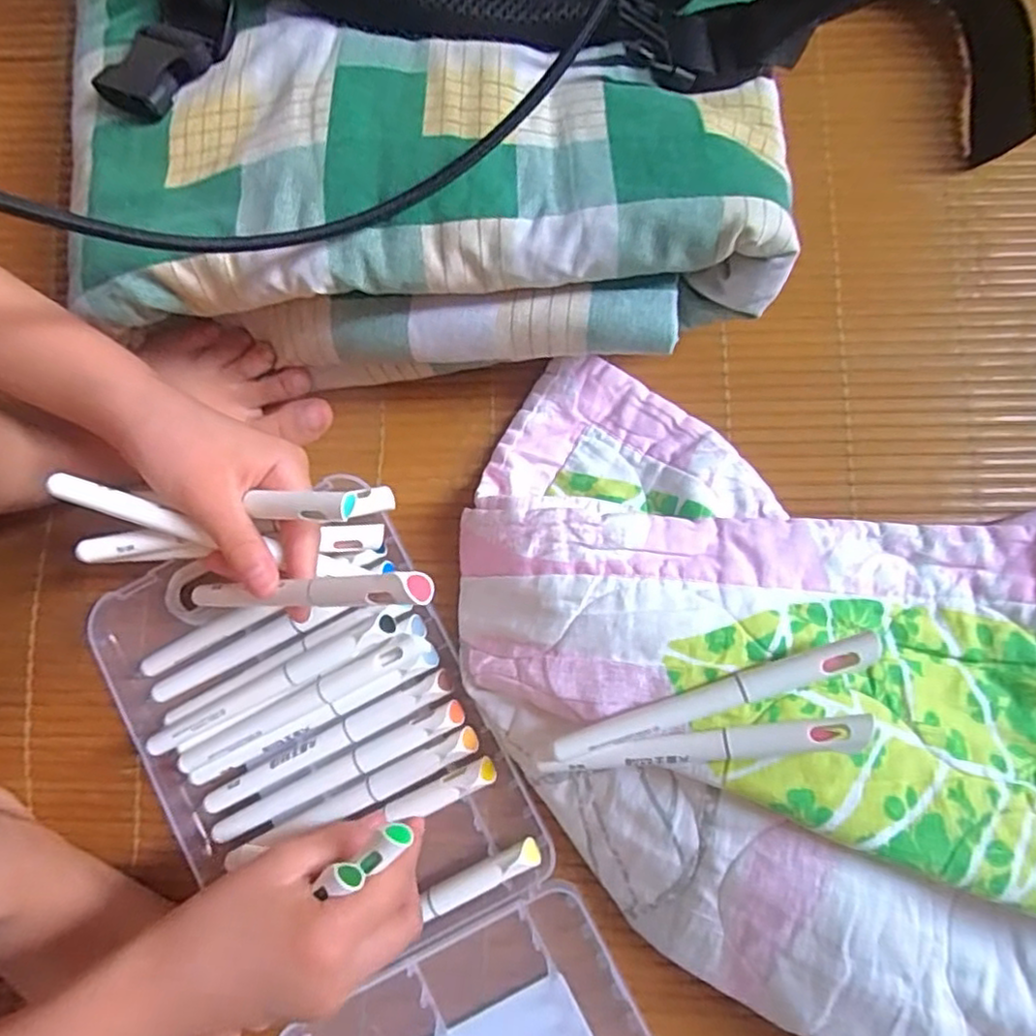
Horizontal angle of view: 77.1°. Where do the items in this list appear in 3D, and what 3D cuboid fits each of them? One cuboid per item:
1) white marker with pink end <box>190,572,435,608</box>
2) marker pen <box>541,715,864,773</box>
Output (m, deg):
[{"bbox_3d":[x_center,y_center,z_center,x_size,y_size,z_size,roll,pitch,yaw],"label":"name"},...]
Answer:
[{"bbox_3d":[-0.089,0.032,0.269,0.133,0.017,0.011,-6,78,32],"label":"white marker with pink end"},{"bbox_3d":[0.070,0.091,0.257,0.126,0.008,0.011,-12,80,16],"label":"marker pen"}]

